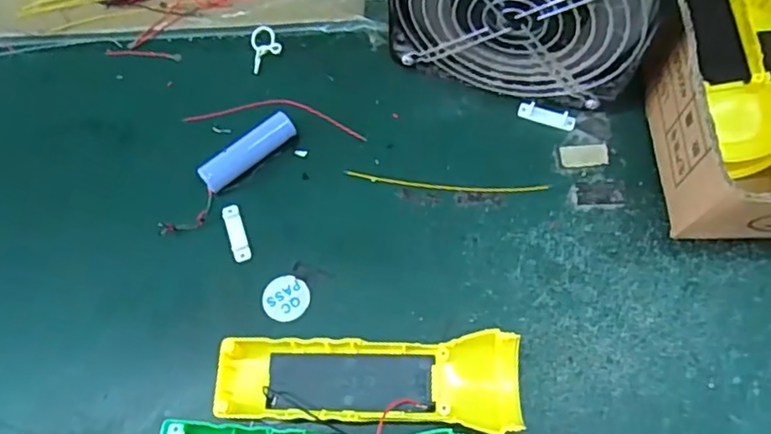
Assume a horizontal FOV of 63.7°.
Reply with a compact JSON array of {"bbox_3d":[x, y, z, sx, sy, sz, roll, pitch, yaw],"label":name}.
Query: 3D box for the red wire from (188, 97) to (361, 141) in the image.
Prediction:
[{"bbox_3d":[-0.072,-0.070,0.417,0.121,0.006,0.026,6,69,4],"label":"red wire"}]

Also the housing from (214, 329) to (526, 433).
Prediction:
[{"bbox_3d":[-0.009,0.089,0.341,0.161,0.026,0.049,3,69,3],"label":"housing"}]

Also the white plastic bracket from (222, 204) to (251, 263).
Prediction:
[{"bbox_3d":[-0.093,0.010,0.384,0.010,0.004,0.038,-19,69,-5],"label":"white plastic bracket"}]

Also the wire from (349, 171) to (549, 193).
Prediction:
[{"bbox_3d":[0.039,-0.021,0.396,0.128,0.004,0.008,4,69,4],"label":"wire"}]

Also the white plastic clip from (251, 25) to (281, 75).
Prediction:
[{"bbox_3d":[-0.083,-0.119,0.432,0.020,0.004,0.038,-7,69,0],"label":"white plastic clip"}]

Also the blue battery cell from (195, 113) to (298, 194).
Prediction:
[{"bbox_3d":[-0.087,-0.041,0.395,0.067,0.015,0.018,-38,72,-12],"label":"blue battery cell"}]

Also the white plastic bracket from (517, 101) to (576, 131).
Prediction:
[{"bbox_3d":[0.107,-0.067,0.409,0.038,0.004,0.012,19,71,9],"label":"white plastic bracket"}]

